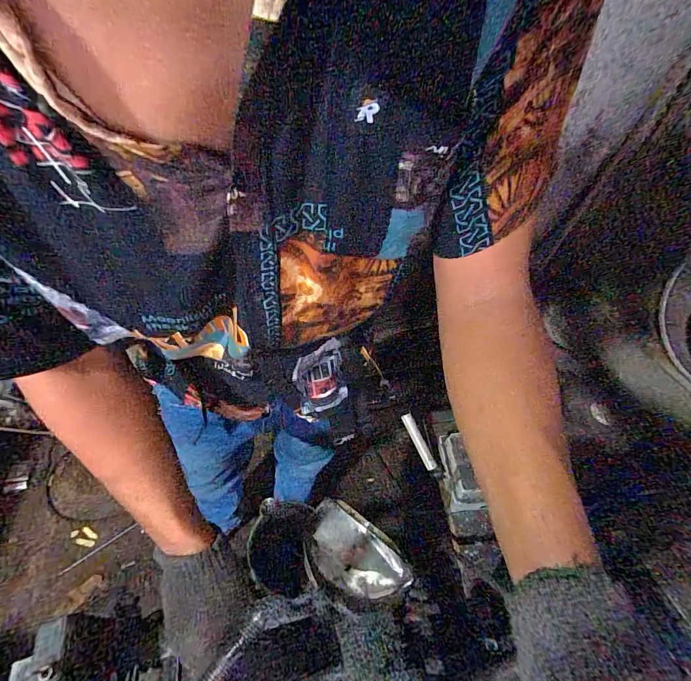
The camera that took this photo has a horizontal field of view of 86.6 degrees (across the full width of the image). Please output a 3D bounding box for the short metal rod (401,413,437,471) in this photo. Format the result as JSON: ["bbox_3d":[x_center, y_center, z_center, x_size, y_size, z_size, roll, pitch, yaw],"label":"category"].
[{"bbox_3d":[0.133,0.183,0.668,0.015,0.017,0.104,-18,68,-20],"label":"short metal rod"}]

